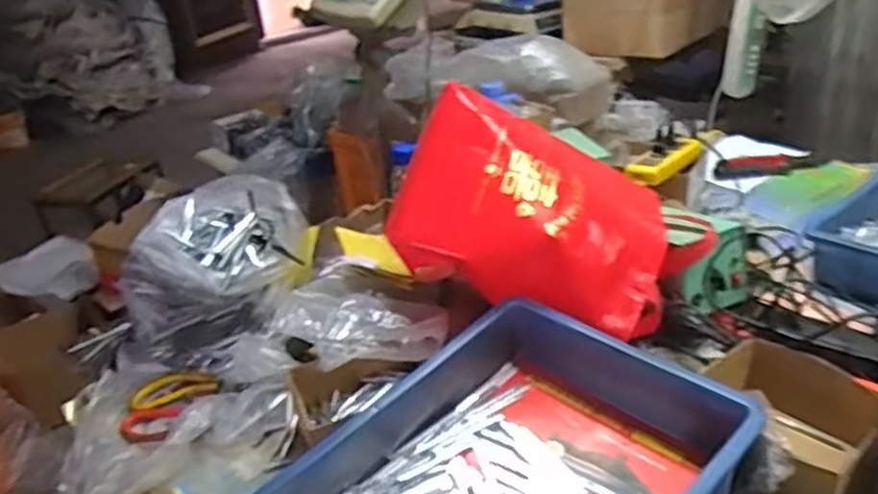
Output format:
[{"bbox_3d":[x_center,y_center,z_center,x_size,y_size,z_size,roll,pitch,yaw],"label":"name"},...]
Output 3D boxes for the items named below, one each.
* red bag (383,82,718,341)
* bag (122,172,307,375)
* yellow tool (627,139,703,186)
[{"bbox_3d":[0.118,-0.023,0.885,0.342,0.174,0.236,29,48,-2],"label":"red bag"},{"bbox_3d":[-0.277,0.033,0.976,0.169,0.180,0.206,16,35,36],"label":"bag"},{"bbox_3d":[0.374,-0.141,1.199,0.207,0.033,0.038,-27,34,-33],"label":"yellow tool"}]

